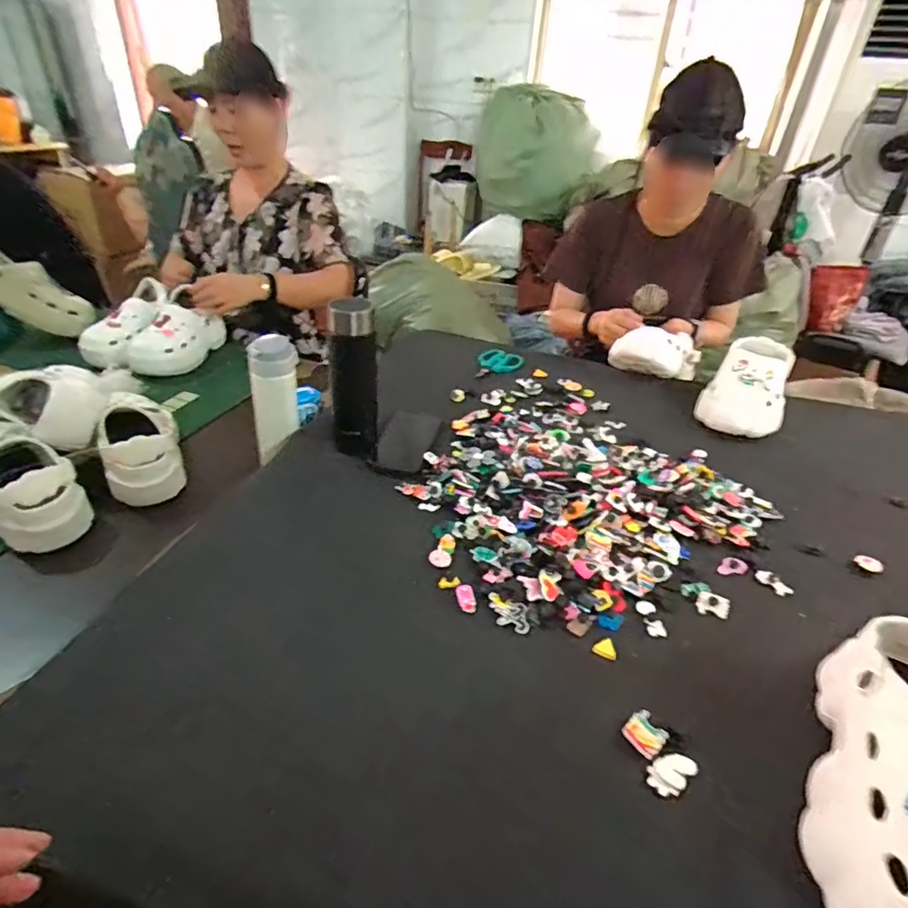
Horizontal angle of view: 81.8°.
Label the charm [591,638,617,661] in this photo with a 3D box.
[{"bbox_3d":[0.148,0.187,0.507,0.022,0.004,0.024,23,38,24],"label":"charm"}]

